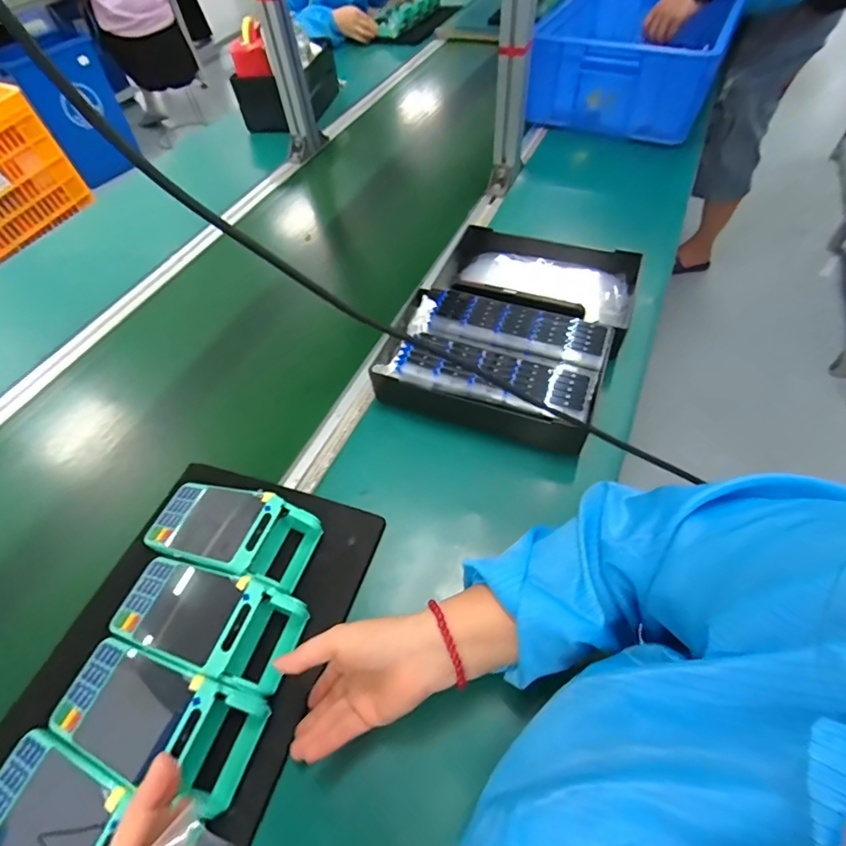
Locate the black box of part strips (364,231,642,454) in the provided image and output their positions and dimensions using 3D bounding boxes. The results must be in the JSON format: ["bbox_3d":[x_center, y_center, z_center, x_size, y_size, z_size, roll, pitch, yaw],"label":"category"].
[{"bbox_3d":[0.115,-0.135,0.599,0.259,0.092,0.320,19,56,16],"label":"black box of part strips"}]

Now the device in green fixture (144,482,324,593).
[{"bbox_3d":[-0.192,0.101,0.451,0.170,0.057,0.074,14,54,13],"label":"device in green fixture"}]

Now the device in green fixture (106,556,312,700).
[{"bbox_3d":[-0.194,0.165,0.402,0.169,0.054,0.074,13,54,12],"label":"device in green fixture"}]

